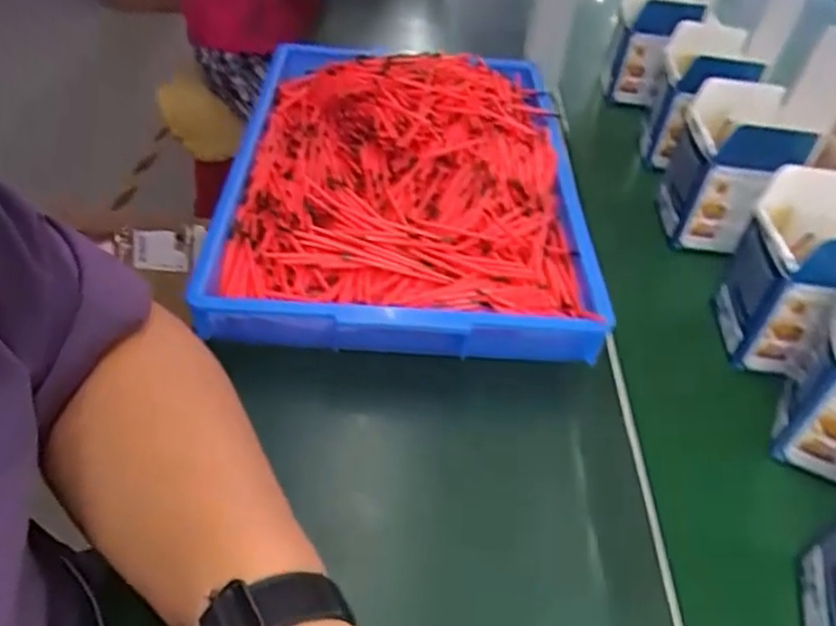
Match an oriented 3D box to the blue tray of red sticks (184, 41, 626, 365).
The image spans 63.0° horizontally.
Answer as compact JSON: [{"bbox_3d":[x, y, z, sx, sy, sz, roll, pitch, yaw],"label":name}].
[{"bbox_3d":[-0.007,-0.121,0.573,0.275,0.063,0.367,3,43,-1],"label":"blue tray of red sticks"}]

